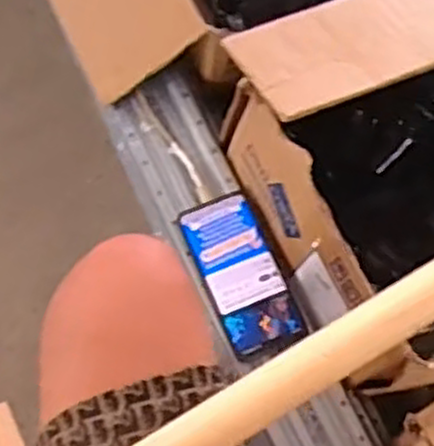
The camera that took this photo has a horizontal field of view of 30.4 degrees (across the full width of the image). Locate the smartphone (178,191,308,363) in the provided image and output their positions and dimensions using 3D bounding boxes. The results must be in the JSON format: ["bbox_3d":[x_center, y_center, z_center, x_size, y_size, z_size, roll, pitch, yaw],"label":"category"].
[{"bbox_3d":[0.024,0.052,0.795,0.072,0.015,0.163,-21,74,-10],"label":"smartphone"}]

